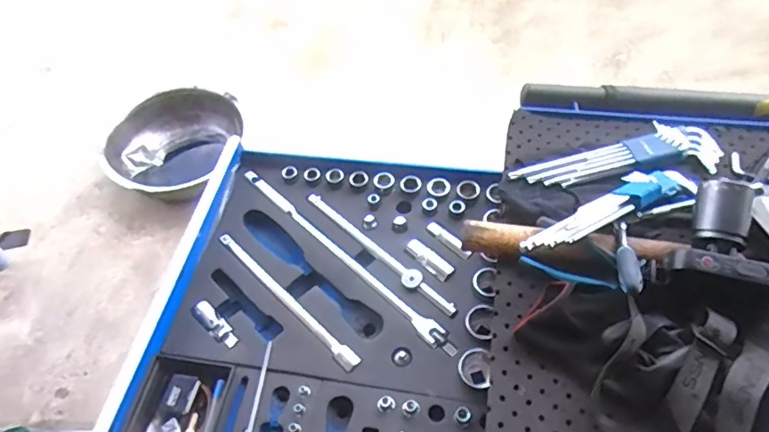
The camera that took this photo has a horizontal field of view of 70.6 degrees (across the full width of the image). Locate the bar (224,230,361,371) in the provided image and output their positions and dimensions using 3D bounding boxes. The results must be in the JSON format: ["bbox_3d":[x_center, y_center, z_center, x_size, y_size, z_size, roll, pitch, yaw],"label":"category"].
[{"bbox_3d":[-0.117,0.093,0.633,0.242,0.015,0.017,37,65,27],"label":"bar"}]

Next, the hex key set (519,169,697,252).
[{"bbox_3d":[0.226,-0.008,0.527,0.230,0.022,0.056,-19,53,-25],"label":"hex key set"}]

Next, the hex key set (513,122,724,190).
[{"bbox_3d":[0.256,-0.065,0.602,0.228,0.018,0.055,-8,54,0],"label":"hex key set"}]

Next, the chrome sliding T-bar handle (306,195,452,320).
[{"bbox_3d":[-0.009,0.042,0.664,0.023,0.021,0.246,-38,60,-21],"label":"chrome sliding T-bar handle"}]

